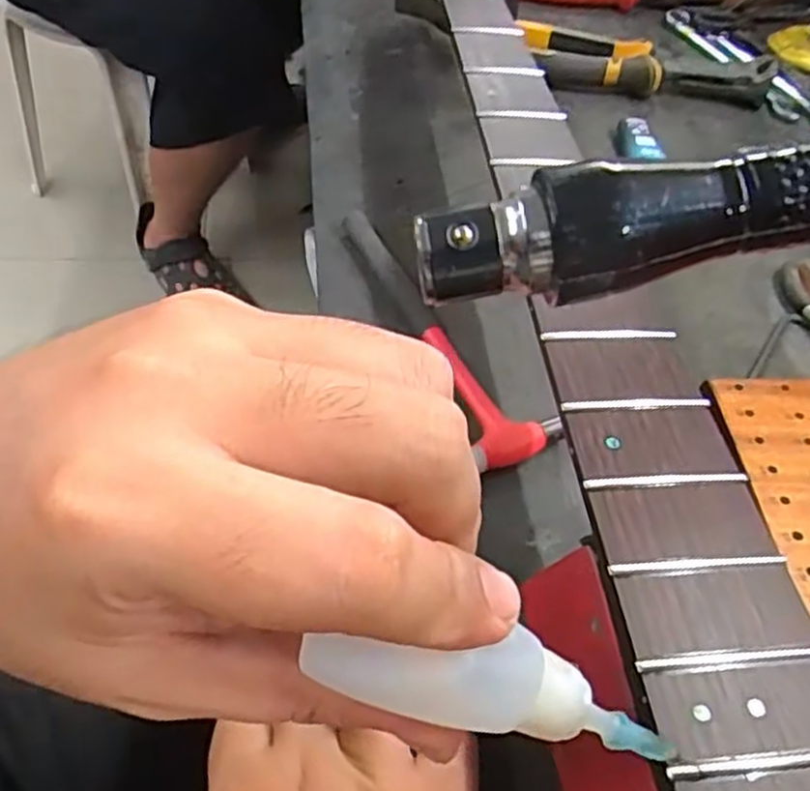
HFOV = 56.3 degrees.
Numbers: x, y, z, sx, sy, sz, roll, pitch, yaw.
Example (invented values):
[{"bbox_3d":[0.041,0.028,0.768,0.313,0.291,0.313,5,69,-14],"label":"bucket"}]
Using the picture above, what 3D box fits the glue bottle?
[{"bbox_3d":[0.022,0.062,0.161,0.084,0.017,0.016,19,48,-19],"label":"glue bottle"}]

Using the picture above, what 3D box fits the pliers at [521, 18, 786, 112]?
[{"bbox_3d":[0.173,-0.240,0.551,0.177,0.025,0.047,9,51,2],"label":"pliers"}]

